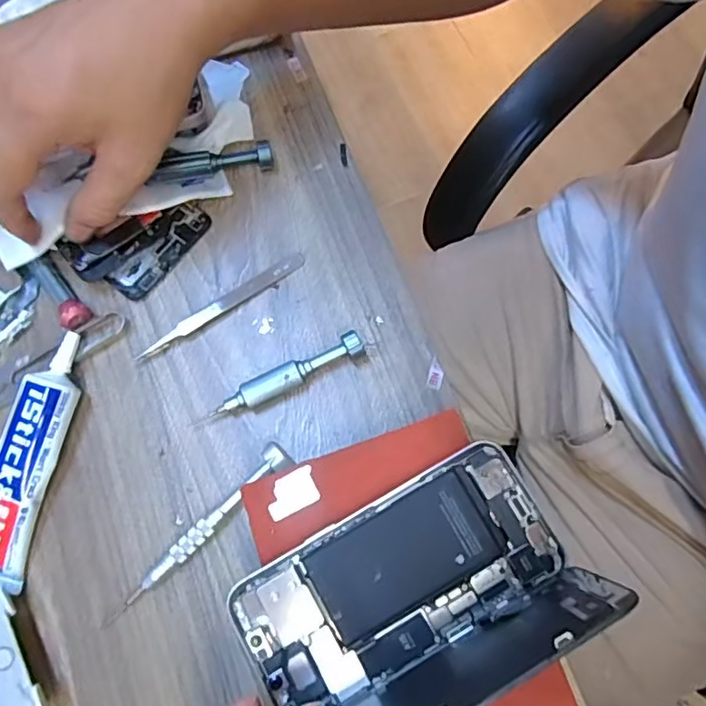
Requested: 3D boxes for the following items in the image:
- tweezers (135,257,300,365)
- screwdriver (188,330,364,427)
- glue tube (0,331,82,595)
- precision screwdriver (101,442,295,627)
[{"bbox_3d":[-0.079,-0.028,0.346,0.114,0.004,0.010,-31,76,-6],"label":"tweezers"},{"bbox_3d":[-0.042,0.015,0.326,0.100,0.018,0.016,-27,75,-5],"label":"screwdriver"},{"bbox_3d":[-0.180,0.055,0.312,0.040,0.025,0.135,14,76,6],"label":"glue tube"},{"bbox_3d":[-0.083,0.094,0.305,0.124,0.018,0.015,-41,77,-9],"label":"precision screwdriver"}]

